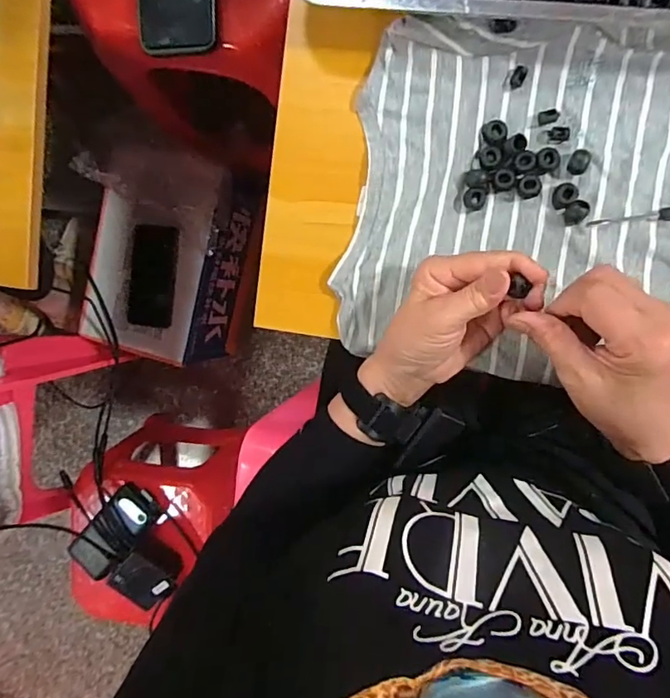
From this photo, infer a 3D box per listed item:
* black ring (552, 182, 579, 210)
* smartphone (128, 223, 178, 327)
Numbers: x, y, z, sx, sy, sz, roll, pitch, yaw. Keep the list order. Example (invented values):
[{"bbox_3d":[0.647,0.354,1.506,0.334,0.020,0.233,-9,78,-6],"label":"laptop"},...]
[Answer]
[{"bbox_3d":[0.169,-0.114,0.372,0.019,0.007,0.016,-40,87,11],"label":"black ring"},{"bbox_3d":[-0.308,-0.122,0.847,0.085,0.015,0.166,11,101,9],"label":"smartphone"}]

